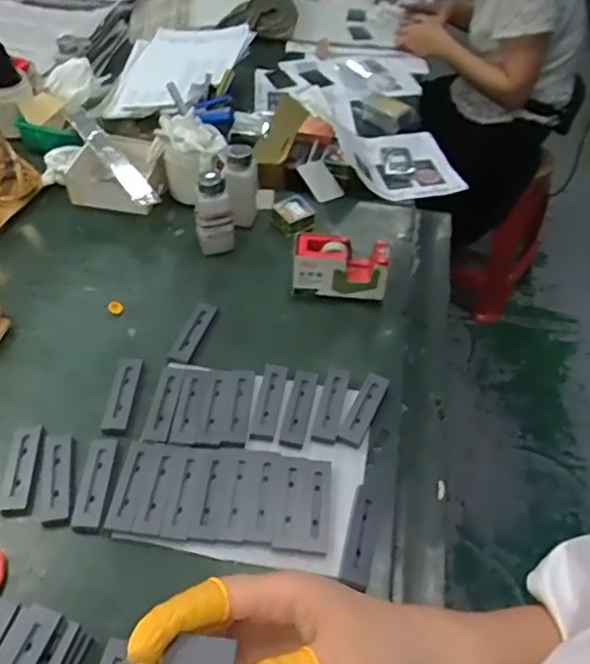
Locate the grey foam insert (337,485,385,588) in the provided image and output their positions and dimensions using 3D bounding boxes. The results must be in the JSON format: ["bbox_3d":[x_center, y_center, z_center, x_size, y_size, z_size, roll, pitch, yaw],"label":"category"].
[{"bbox_3d":[0.074,0.219,0.670,0.038,0.012,0.117,25,44,-8],"label":"grey foam insert"}]

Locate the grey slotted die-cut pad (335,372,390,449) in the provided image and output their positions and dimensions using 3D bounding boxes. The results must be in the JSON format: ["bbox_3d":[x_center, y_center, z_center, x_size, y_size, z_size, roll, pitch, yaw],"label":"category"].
[{"bbox_3d":[0.086,0.097,0.771,0.030,0.007,0.113,23,53,14],"label":"grey slotted die-cut pad"}]

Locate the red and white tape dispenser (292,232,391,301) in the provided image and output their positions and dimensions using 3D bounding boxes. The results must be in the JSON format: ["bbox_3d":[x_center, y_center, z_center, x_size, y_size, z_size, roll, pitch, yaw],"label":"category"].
[{"bbox_3d":[0.066,-0.092,0.894,0.132,0.077,0.056,8,51,2],"label":"red and white tape dispenser"}]

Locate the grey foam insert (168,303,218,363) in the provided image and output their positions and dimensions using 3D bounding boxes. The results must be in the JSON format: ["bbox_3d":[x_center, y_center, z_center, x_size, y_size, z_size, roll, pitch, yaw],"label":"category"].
[{"bbox_3d":[-0.142,0.001,0.852,0.033,0.011,0.105,17,52,9],"label":"grey foam insert"}]

